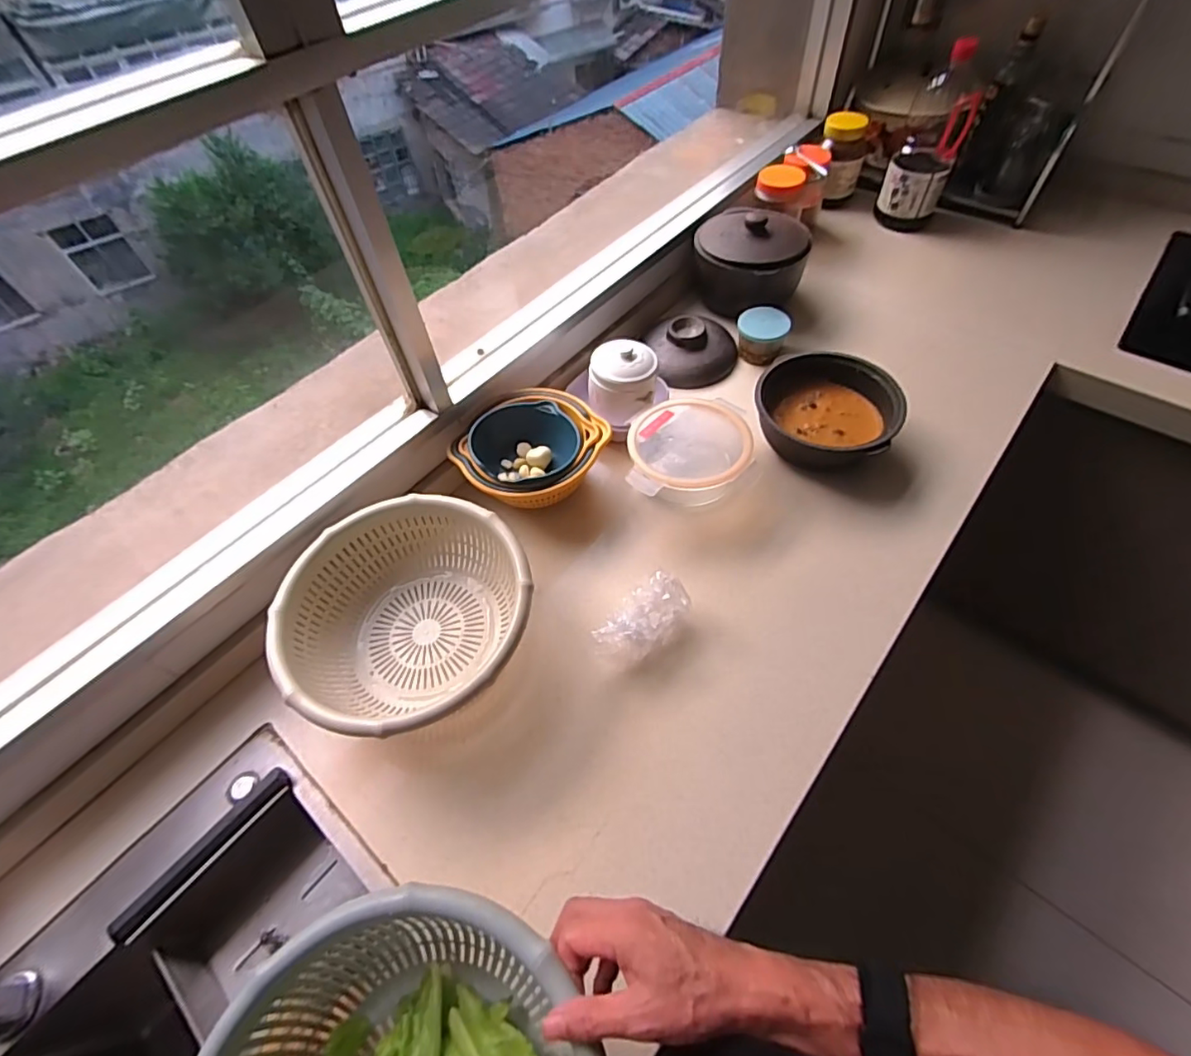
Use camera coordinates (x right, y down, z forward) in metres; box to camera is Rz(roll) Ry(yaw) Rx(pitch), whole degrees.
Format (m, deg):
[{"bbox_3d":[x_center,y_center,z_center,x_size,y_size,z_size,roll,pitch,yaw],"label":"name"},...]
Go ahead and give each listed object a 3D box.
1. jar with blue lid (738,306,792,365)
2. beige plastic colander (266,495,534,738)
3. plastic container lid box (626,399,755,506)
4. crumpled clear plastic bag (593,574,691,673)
[{"bbox_3d":[0.283,-0.326,0.939,0.085,0.068,0.079,14,56,14],"label":"jar with blue lid"},{"bbox_3d":[-0.210,0.108,0.640,0.273,0.112,0.268,-2,54,2],"label":"beige plastic colander"},{"bbox_3d":[0.131,-0.099,0.784,0.165,0.080,0.172,1,54,4],"label":"plastic container lid box"},{"bbox_3d":[0.052,0.112,0.645,0.066,0.069,0.117,37,64,26],"label":"crumpled clear plastic bag"}]

